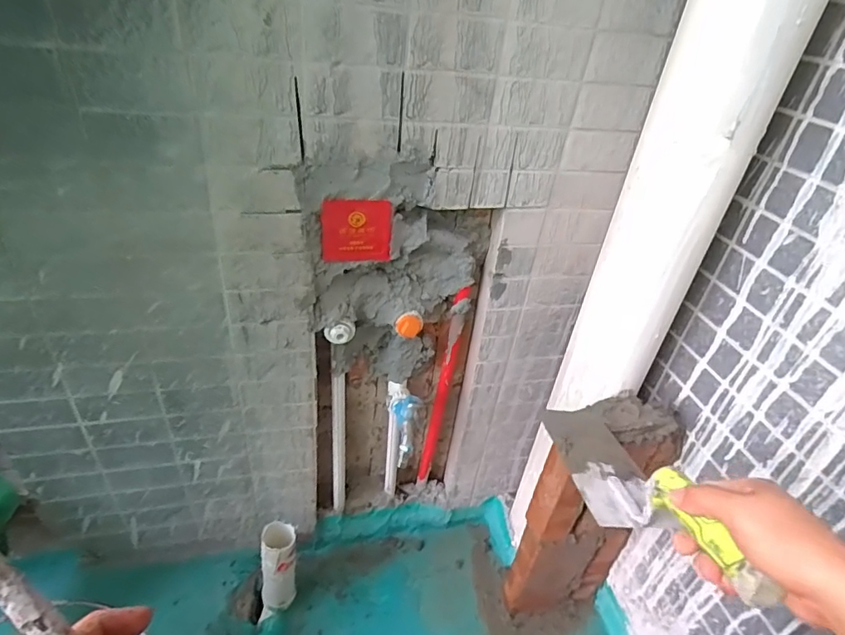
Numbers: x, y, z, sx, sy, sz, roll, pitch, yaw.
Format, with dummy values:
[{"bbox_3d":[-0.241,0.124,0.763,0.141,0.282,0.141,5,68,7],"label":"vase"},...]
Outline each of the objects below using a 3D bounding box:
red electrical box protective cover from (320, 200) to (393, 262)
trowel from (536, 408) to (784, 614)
[{"bbox_3d":[-0.076,-0.101,0.580,0.081,0.075,0.005,-4,37,-16],"label":"red electrical box protective cover"},{"bbox_3d":[0.208,0.166,0.473,0.088,0.065,0.273,1,7,-9],"label":"trowel"}]

